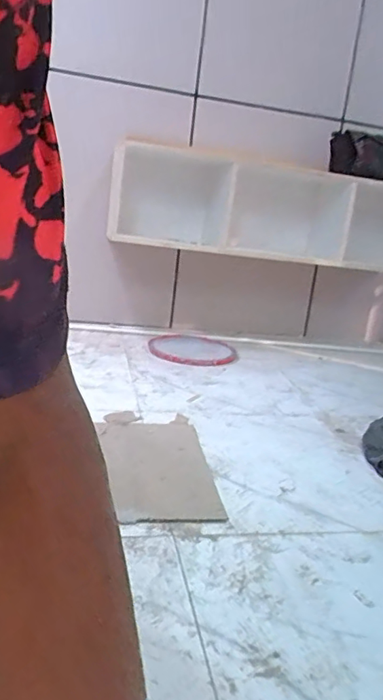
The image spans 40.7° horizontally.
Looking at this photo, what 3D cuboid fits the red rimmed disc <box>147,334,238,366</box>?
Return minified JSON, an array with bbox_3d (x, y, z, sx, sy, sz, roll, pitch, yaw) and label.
[{"bbox_3d":[0.009,-0.007,1.773,0.293,0.021,0.322,10,15,7],"label":"red rimmed disc"}]

